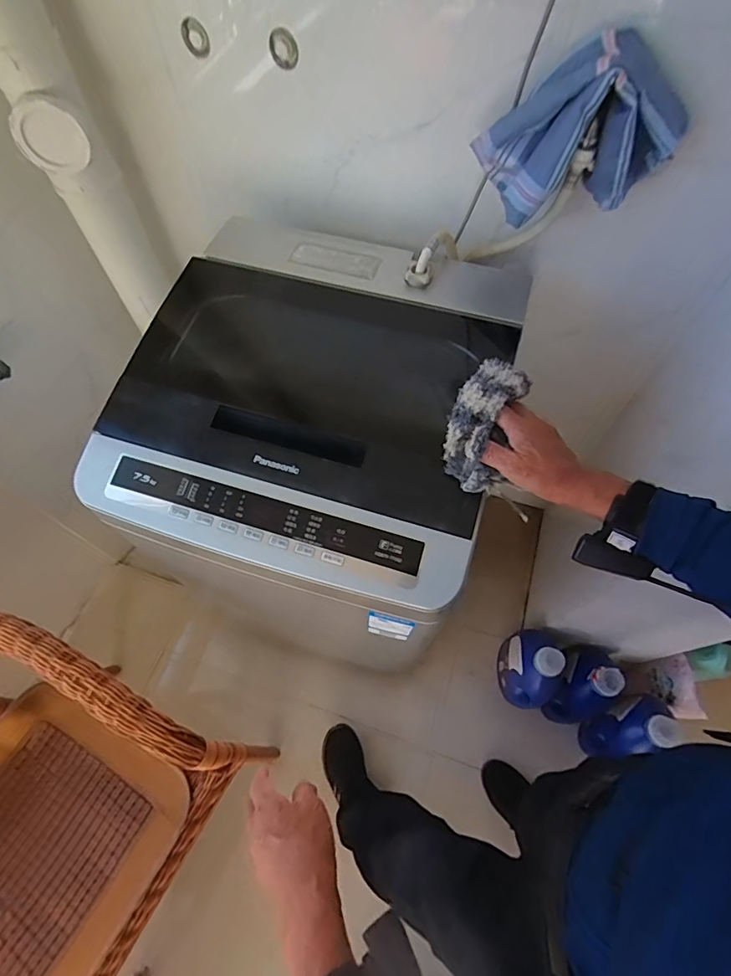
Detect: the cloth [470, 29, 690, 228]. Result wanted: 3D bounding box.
[{"bbox_3d":[0.279,-0.456,0.598,0.235,0.165,0.106,-2,63,-1],"label":"cloth"}]

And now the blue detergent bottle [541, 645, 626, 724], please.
[{"bbox_3d":[0.520,0.469,1.124,0.088,0.275,0.177,26,66,13],"label":"blue detergent bottle"}]

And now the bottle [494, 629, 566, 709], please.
[{"bbox_3d":[0.419,0.451,1.170,0.111,0.328,0.168,-2,63,-1],"label":"bottle"}]

